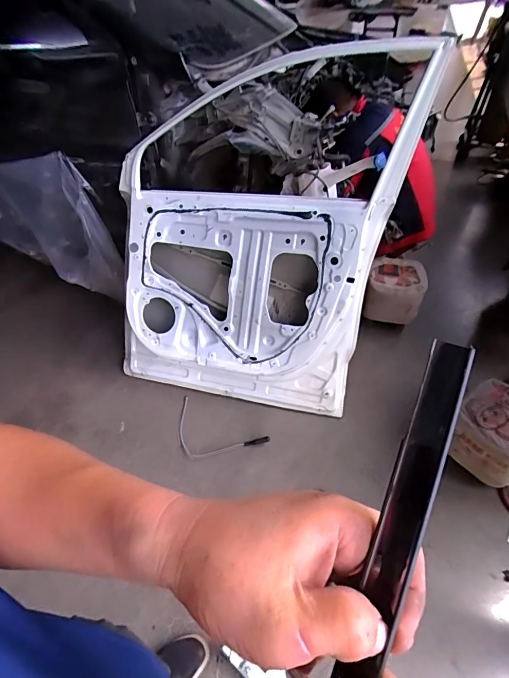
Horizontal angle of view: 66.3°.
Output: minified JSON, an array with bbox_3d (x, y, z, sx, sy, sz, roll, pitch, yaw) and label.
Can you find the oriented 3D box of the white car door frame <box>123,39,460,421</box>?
[{"bbox_3d":[-0.047,-0.339,1.501,1.035,1.368,0.265,12,22,3],"label":"white car door frame"}]

